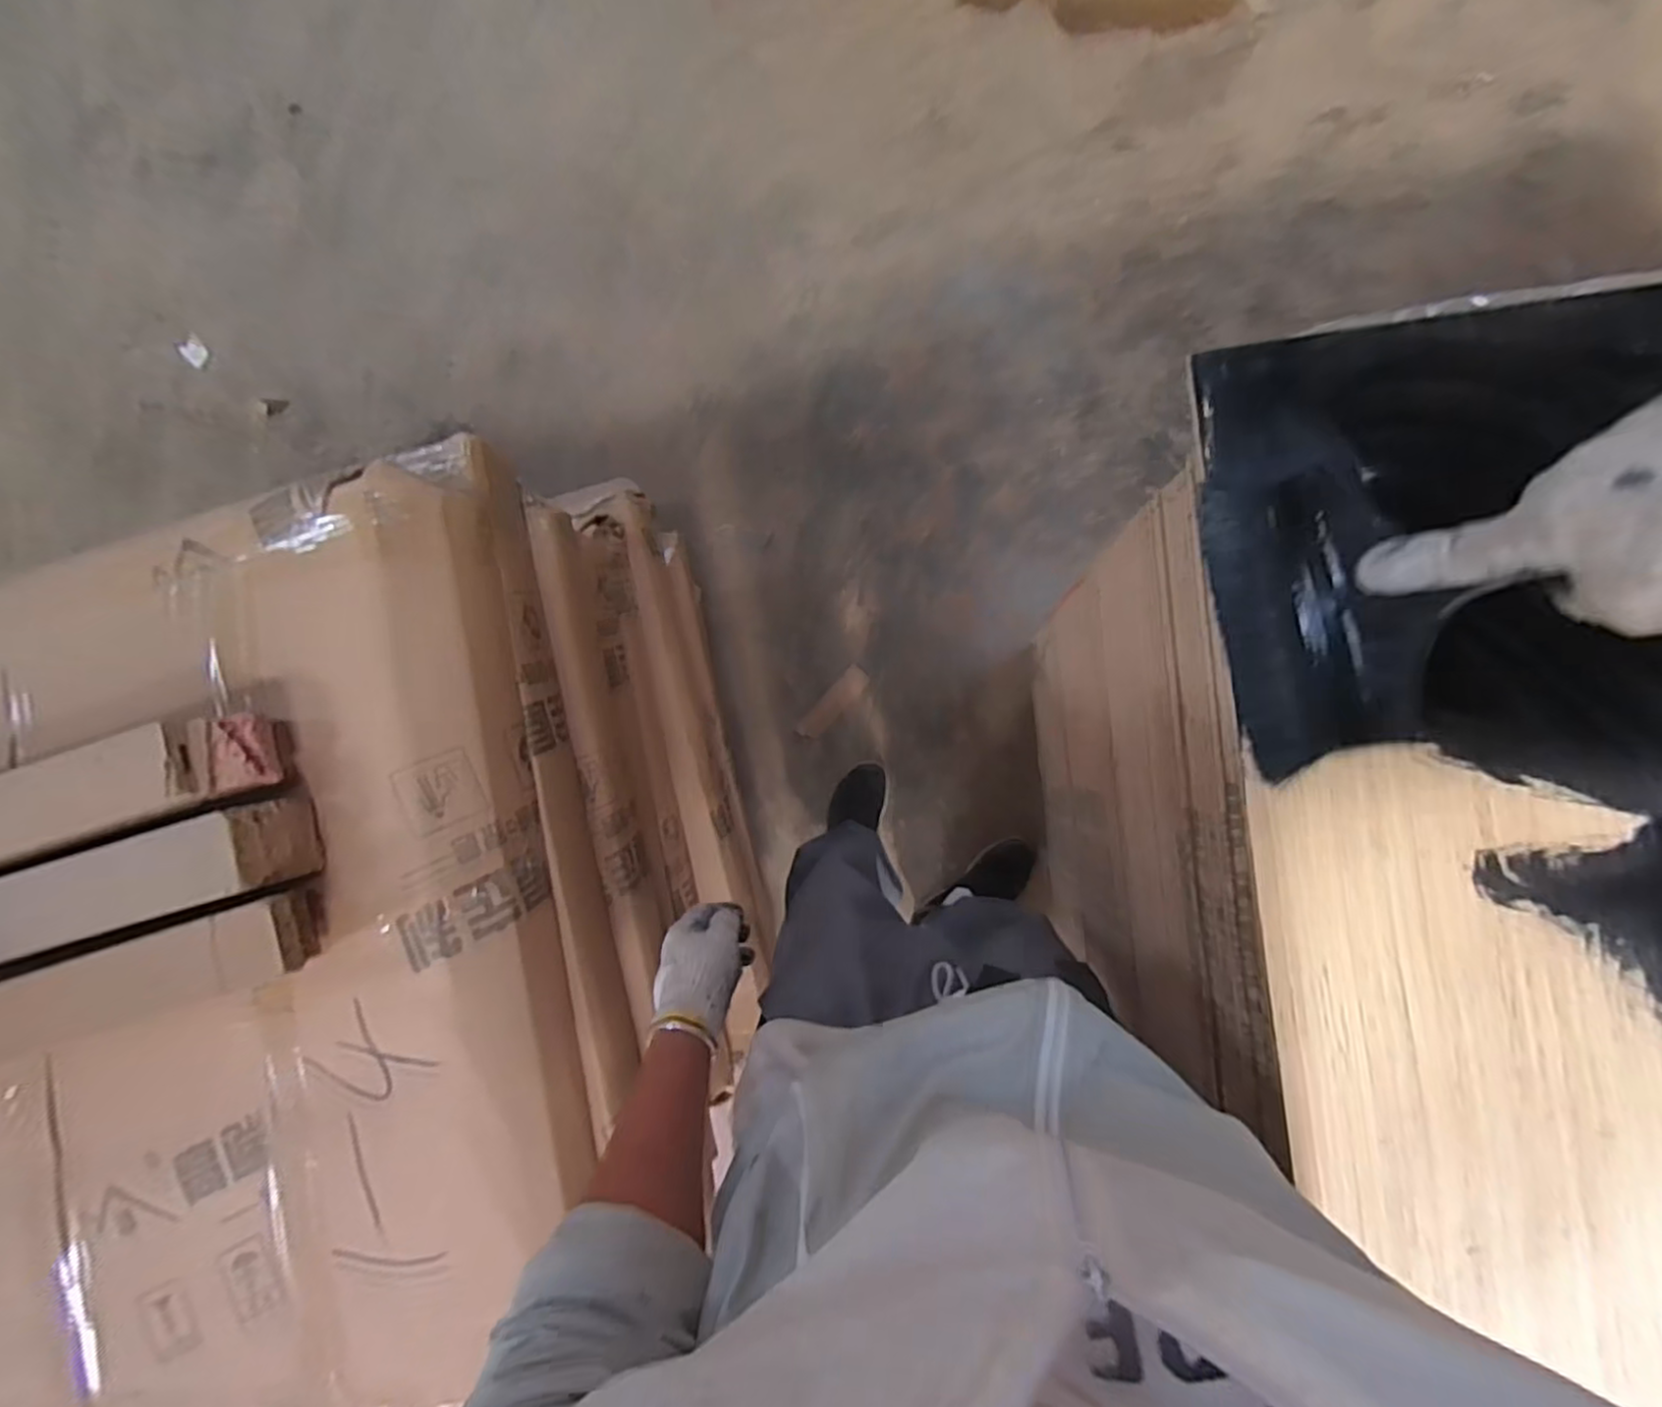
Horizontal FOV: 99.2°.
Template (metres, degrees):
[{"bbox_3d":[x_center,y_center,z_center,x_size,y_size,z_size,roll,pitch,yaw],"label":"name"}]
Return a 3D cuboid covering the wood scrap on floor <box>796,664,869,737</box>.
[{"bbox_3d":[0.004,-0.001,1.359,0.043,0.004,0.169,43,87,9],"label":"wood scrap on floor"}]

